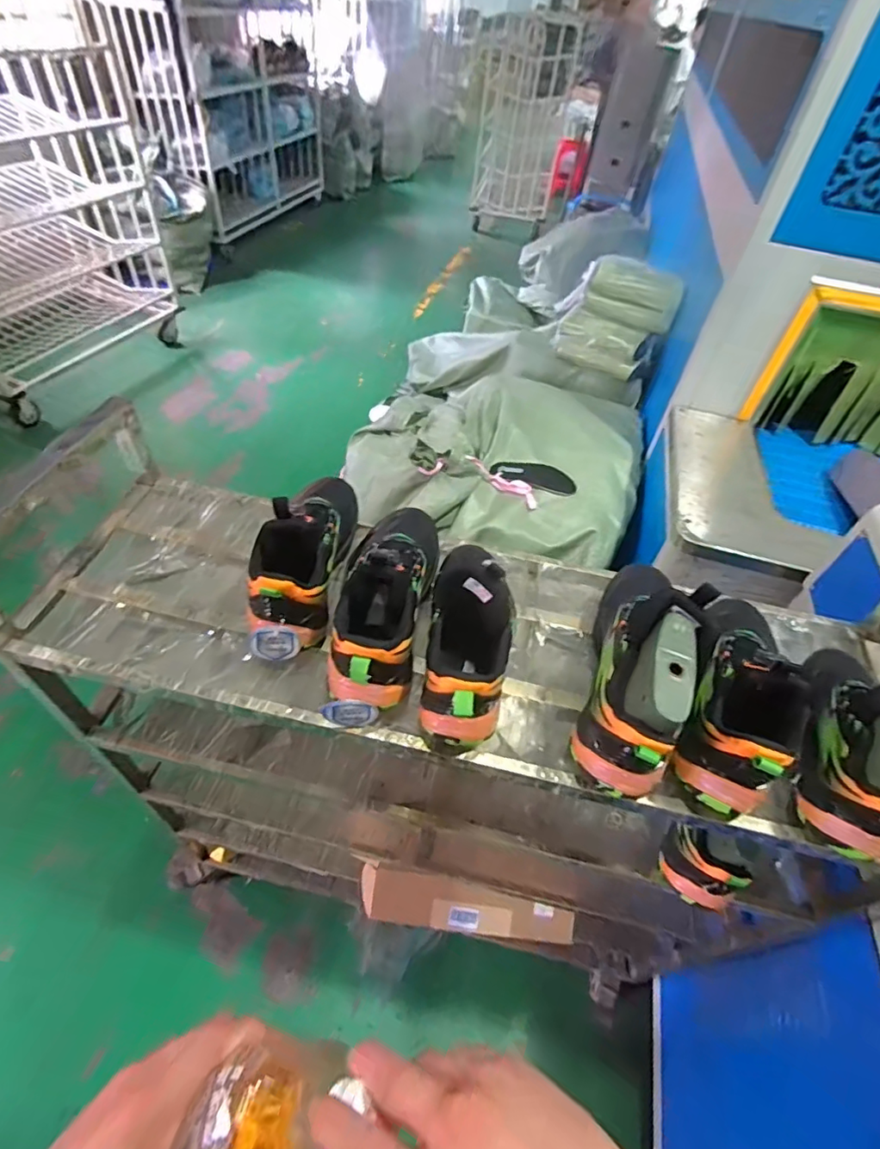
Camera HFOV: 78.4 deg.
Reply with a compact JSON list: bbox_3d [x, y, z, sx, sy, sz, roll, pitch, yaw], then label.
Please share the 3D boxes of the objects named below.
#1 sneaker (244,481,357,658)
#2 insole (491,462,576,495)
[{"bbox_3d":[-0.152,-0.033,0.614,0.079,0.132,0.260,7,48,-1],"label":"sneaker"},{"bbox_3d":[0.235,-0.249,1.359,0.205,0.015,0.099,8,51,-5],"label":"insole"}]

